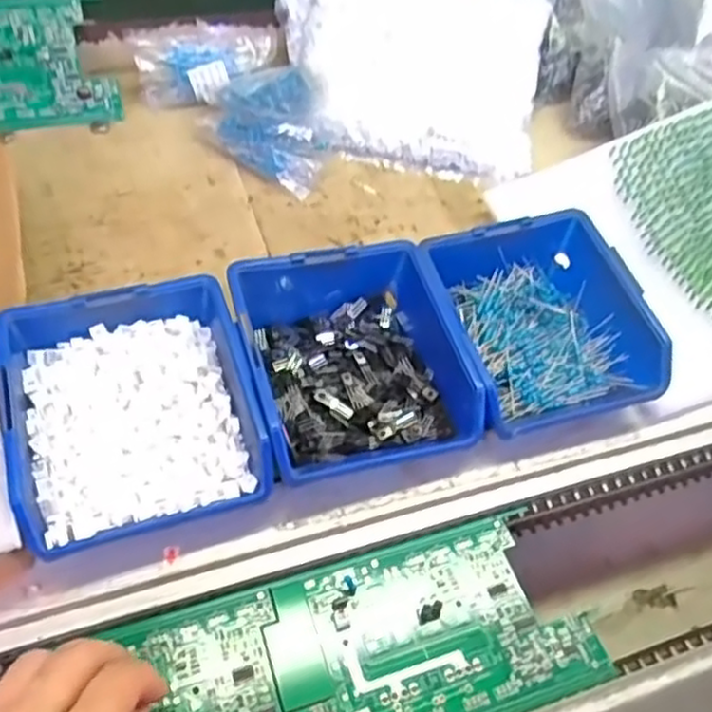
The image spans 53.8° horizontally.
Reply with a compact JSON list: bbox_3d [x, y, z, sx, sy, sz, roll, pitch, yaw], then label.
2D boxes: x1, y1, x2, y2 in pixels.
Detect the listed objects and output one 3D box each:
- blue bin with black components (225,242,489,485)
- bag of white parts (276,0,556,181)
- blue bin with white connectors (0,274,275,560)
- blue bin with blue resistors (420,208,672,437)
[{"bbox_3d":[-0.003,-0.007,0.403,0.116,0.047,0.140,-11,53,-15],"label":"blue bin with black components"},{"bbox_3d":[0.049,-0.255,0.592,0.219,0.055,0.204,17,79,-11],"label":"bag of white parts"},{"bbox_3d":[-0.116,0.030,0.368,0.118,0.055,0.130,-13,53,-16],"label":"blue bin with white connectors"},{"bbox_3d":[0.110,-0.023,0.430,0.119,0.048,0.128,-11,53,-15],"label":"blue bin with blue resistors"}]

